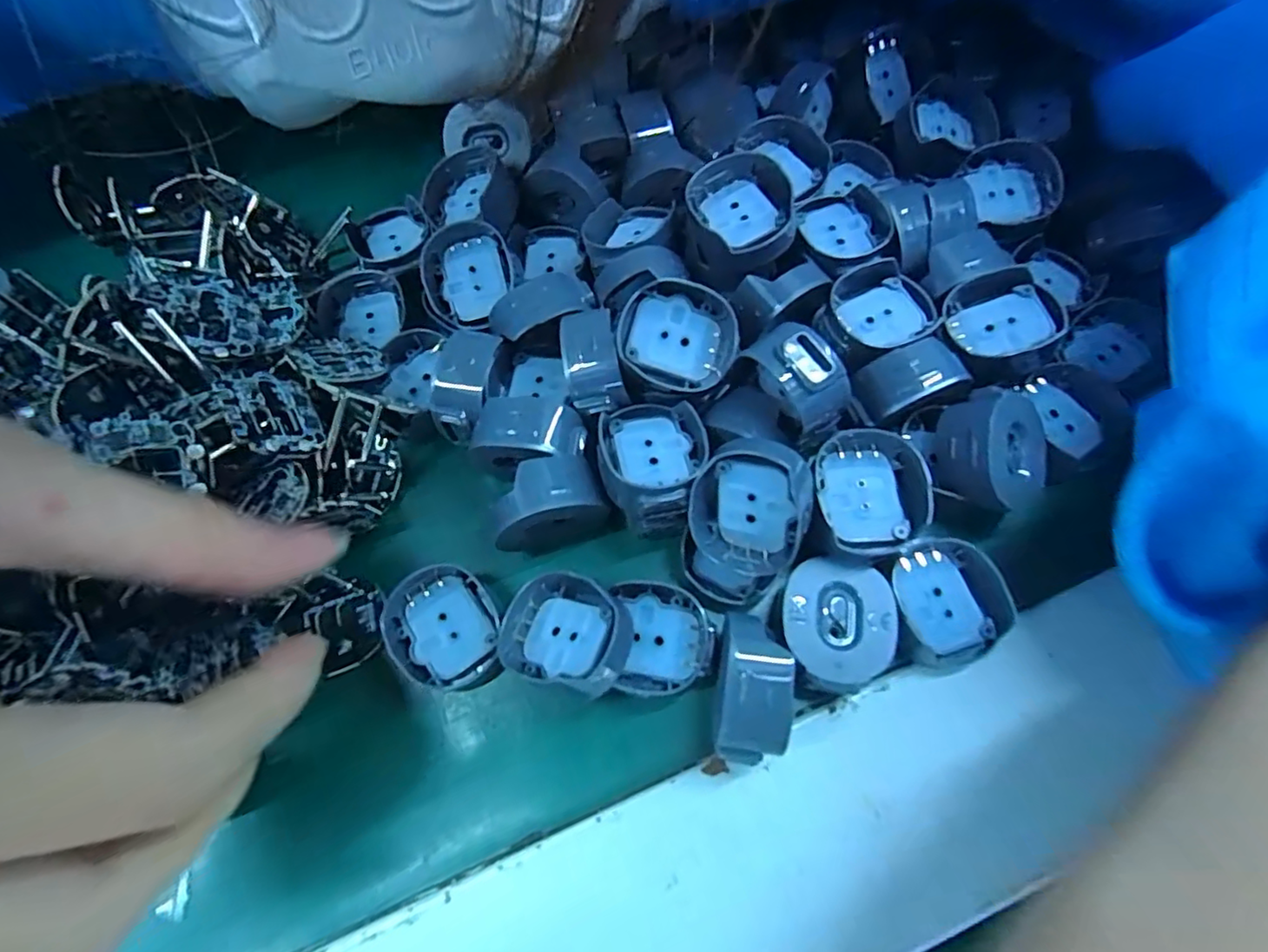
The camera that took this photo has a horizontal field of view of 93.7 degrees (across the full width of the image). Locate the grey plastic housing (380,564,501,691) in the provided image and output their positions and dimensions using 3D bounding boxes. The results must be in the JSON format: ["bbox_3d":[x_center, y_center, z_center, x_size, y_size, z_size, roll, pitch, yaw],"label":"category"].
[{"bbox_3d":[-0.045,0.038,0.145,0.024,0.008,0.031,-39,73,-12],"label":"grey plastic housing"}]

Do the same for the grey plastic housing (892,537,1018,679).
[{"bbox_3d":[0.073,0.030,0.139,0.021,0.013,0.030,-11,69,-2],"label":"grey plastic housing"}]

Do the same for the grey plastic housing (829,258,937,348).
[{"bbox_3d":[0.065,-0.044,0.154,0.021,0.008,0.024,-39,73,-12],"label":"grey plastic housing"}]

